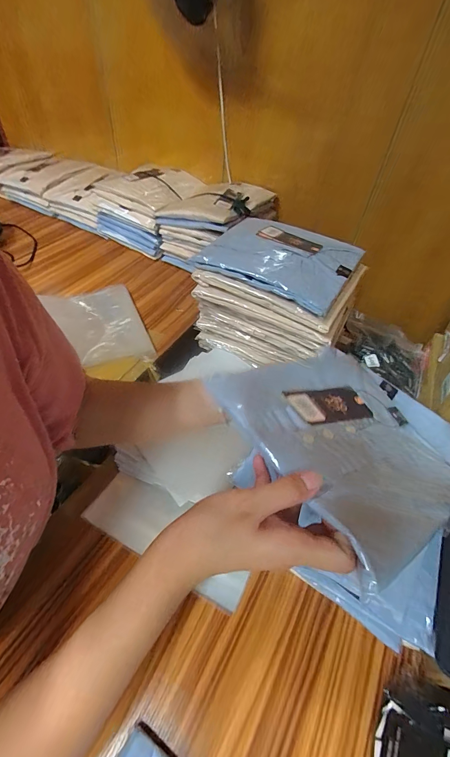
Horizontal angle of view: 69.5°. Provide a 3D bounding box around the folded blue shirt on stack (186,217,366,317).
[{"bbox_3d":[0.094,-0.220,0.579,0.252,0.027,0.198,26,51,17],"label":"folded blue shirt on stack"}]

